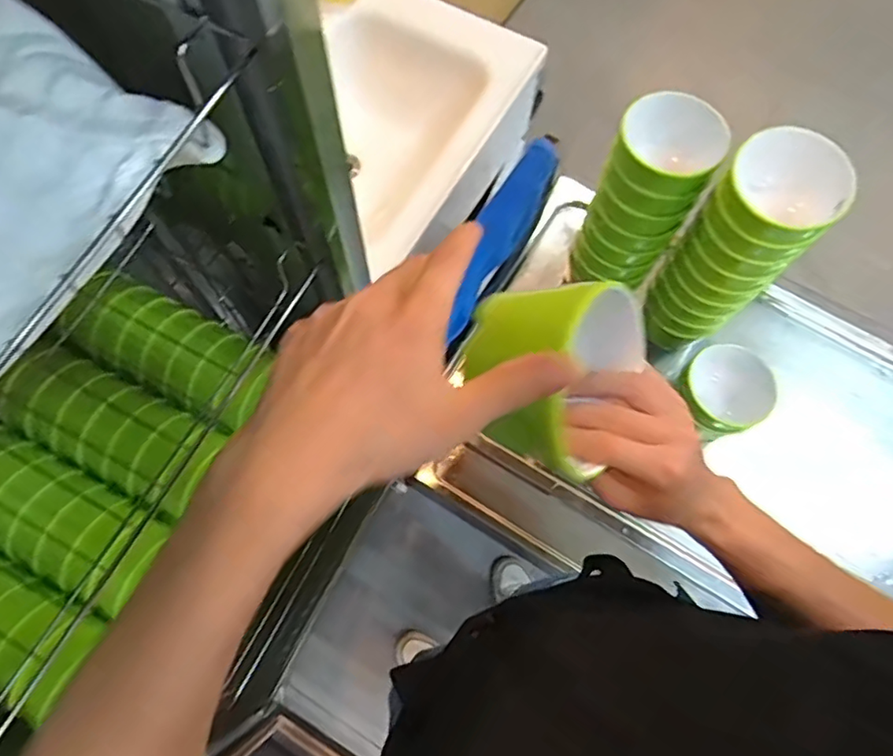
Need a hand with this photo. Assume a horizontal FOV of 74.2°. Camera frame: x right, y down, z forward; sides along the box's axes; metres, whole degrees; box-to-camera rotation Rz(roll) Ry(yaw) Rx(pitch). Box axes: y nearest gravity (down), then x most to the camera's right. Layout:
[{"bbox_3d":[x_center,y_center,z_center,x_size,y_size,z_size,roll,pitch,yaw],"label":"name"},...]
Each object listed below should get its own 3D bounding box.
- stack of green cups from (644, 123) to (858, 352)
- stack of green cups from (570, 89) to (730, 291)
[{"bbox_3d":[0.306,-0.133,0.650,0.102,0.272,0.091,42,74,12],"label":"stack of green cups"},{"bbox_3d":[0.220,-0.201,0.677,0.097,0.219,0.085,22,71,6],"label":"stack of green cups"}]

